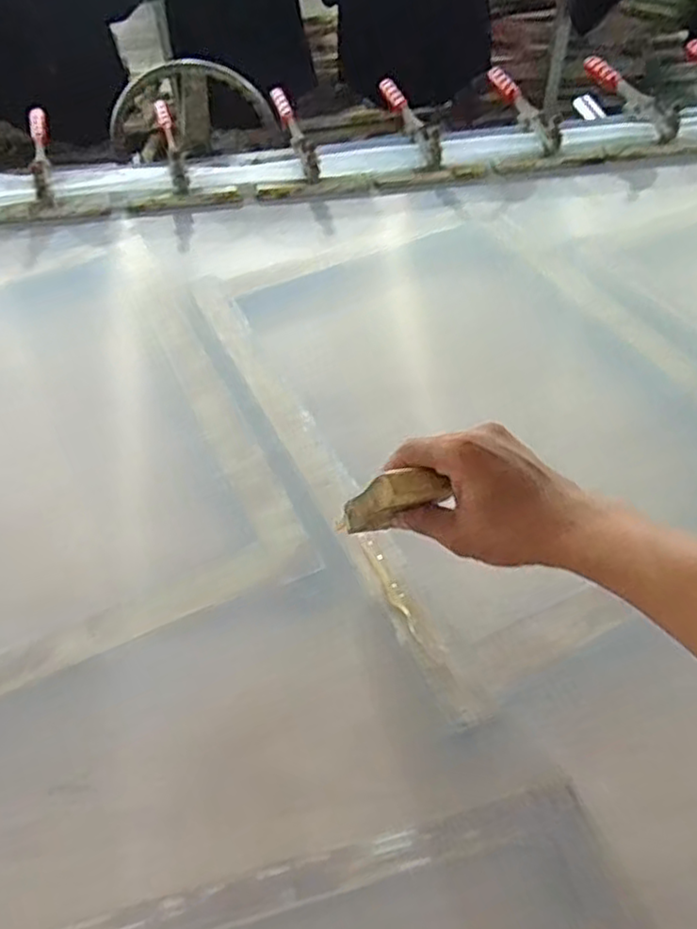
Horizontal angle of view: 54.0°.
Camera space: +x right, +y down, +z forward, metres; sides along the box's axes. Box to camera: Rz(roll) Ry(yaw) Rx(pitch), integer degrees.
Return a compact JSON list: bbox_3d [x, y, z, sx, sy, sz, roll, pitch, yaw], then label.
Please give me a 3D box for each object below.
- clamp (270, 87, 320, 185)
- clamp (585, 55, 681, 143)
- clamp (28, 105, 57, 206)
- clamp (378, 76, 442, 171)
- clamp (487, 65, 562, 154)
[{"bbox_3d":[-0.070,-0.444,0.938,0.021,0.059,0.211,-15,51,-8],"label":"clamp"},{"bbox_3d":[0.404,-0.521,0.968,0.049,0.039,0.222,-12,49,-8],"label":"clamp"},{"bbox_3d":[-0.412,-0.421,0.923,0.026,0.039,0.211,-16,51,-9],"label":"clamp"},{"bbox_3d":[0.085,-0.467,0.941,0.023,0.052,0.187,-16,51,-9],"label":"clamp"},{"bbox_3d":[0.244,-0.497,0.956,0.025,0.048,0.208,-13,51,-7],"label":"clamp"}]

